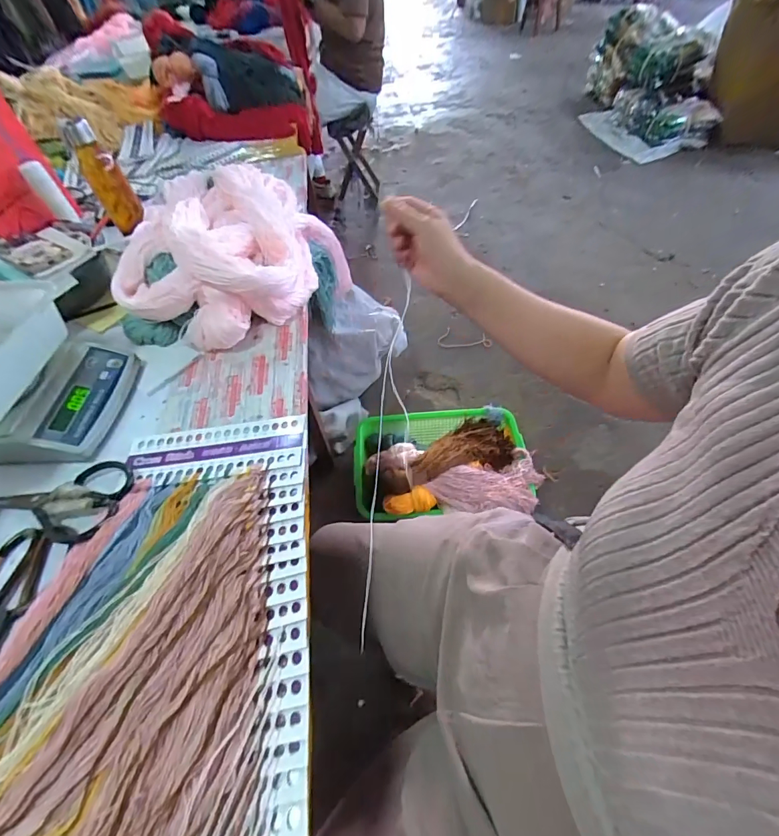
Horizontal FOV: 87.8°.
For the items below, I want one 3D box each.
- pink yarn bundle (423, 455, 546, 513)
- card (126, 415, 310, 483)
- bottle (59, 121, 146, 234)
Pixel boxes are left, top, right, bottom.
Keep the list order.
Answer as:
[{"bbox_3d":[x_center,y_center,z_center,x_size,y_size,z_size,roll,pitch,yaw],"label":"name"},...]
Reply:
[{"bbox_3d":[0.244,0.174,0.993,0.293,0.058,0.143,-9,53,-2],"label":"pink yarn bundle"},{"bbox_3d":[-0.231,0.044,0.540,0.232,0.005,0.086,-9,50,1],"label":"card"},{"bbox_3d":[-0.540,-0.456,0.773,0.061,0.188,0.054,-32,58,-18],"label":"bottle"}]

